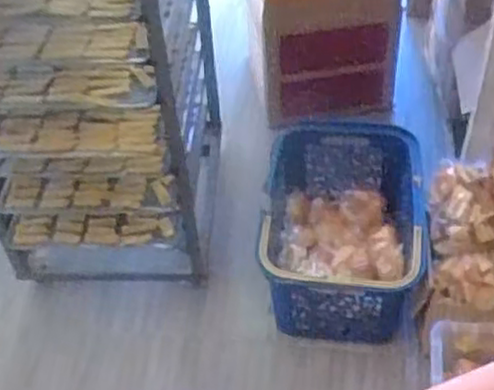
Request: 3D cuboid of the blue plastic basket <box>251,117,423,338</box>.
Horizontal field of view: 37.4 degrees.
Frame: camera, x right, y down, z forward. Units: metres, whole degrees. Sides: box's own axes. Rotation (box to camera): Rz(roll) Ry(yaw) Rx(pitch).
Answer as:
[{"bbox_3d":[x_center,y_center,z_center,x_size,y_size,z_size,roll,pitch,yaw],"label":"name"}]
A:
[{"bbox_3d":[0.189,0.054,1.438,0.298,0.218,0.420,3,47,7],"label":"blue plastic basket"}]

